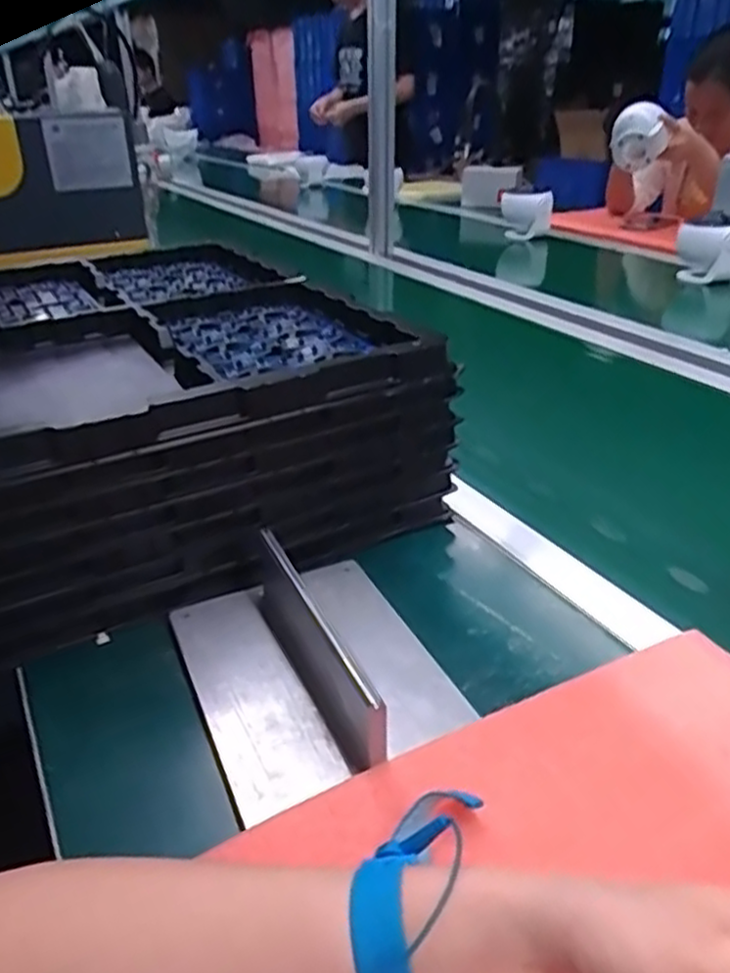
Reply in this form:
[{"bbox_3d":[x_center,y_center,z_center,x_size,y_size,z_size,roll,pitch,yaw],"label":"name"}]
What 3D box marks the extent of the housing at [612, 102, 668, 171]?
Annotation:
[{"bbox_3d":[0.595,-0.760,1.605,0.124,0.126,0.086,9,31,16],"label":"housing"}]

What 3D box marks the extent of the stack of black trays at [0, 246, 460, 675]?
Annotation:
[{"bbox_3d":[-0.276,-0.065,0.620,0.519,0.141,0.476,-21,35,-31],"label":"stack of black trays"}]

